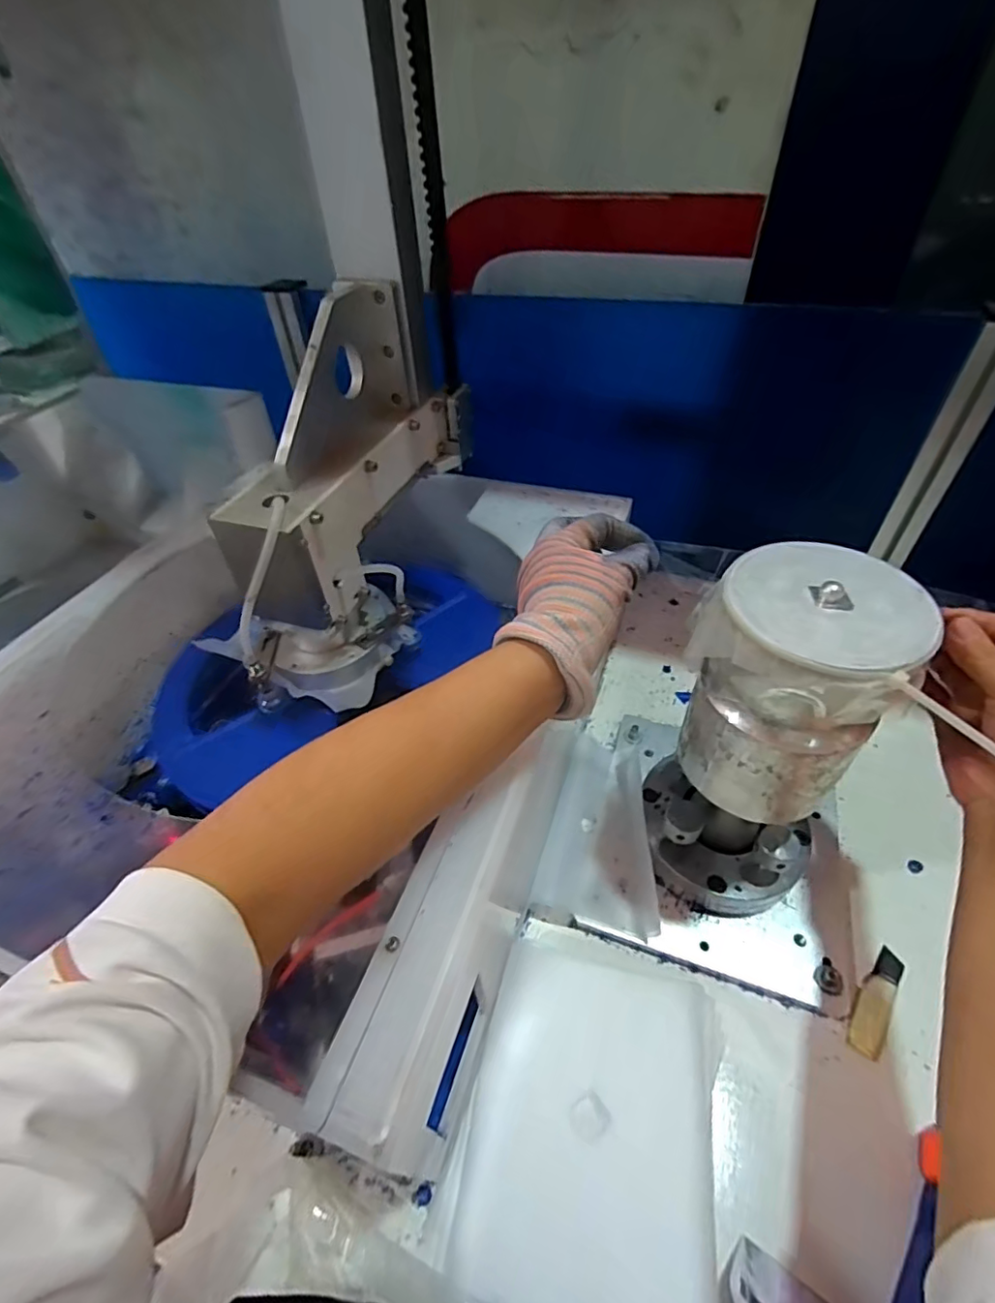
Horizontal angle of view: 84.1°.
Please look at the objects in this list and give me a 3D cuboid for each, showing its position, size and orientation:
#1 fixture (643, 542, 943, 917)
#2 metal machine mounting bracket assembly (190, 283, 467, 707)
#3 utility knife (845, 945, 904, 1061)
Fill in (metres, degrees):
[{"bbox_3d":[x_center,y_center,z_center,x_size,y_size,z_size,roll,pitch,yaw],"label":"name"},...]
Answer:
[{"bbox_3d":[0.184,0.074,0.400,0.102,0.283,0.121,-28,48,-24],"label":"fixture"},{"bbox_3d":[-0.126,-0.137,0.466,0.109,0.240,0.274,10,47,14],"label":"metal machine mounting bracket assembly"},{"bbox_3d":[0.287,0.261,0.415,0.021,0.004,0.085,30,54,29],"label":"utility knife"}]

